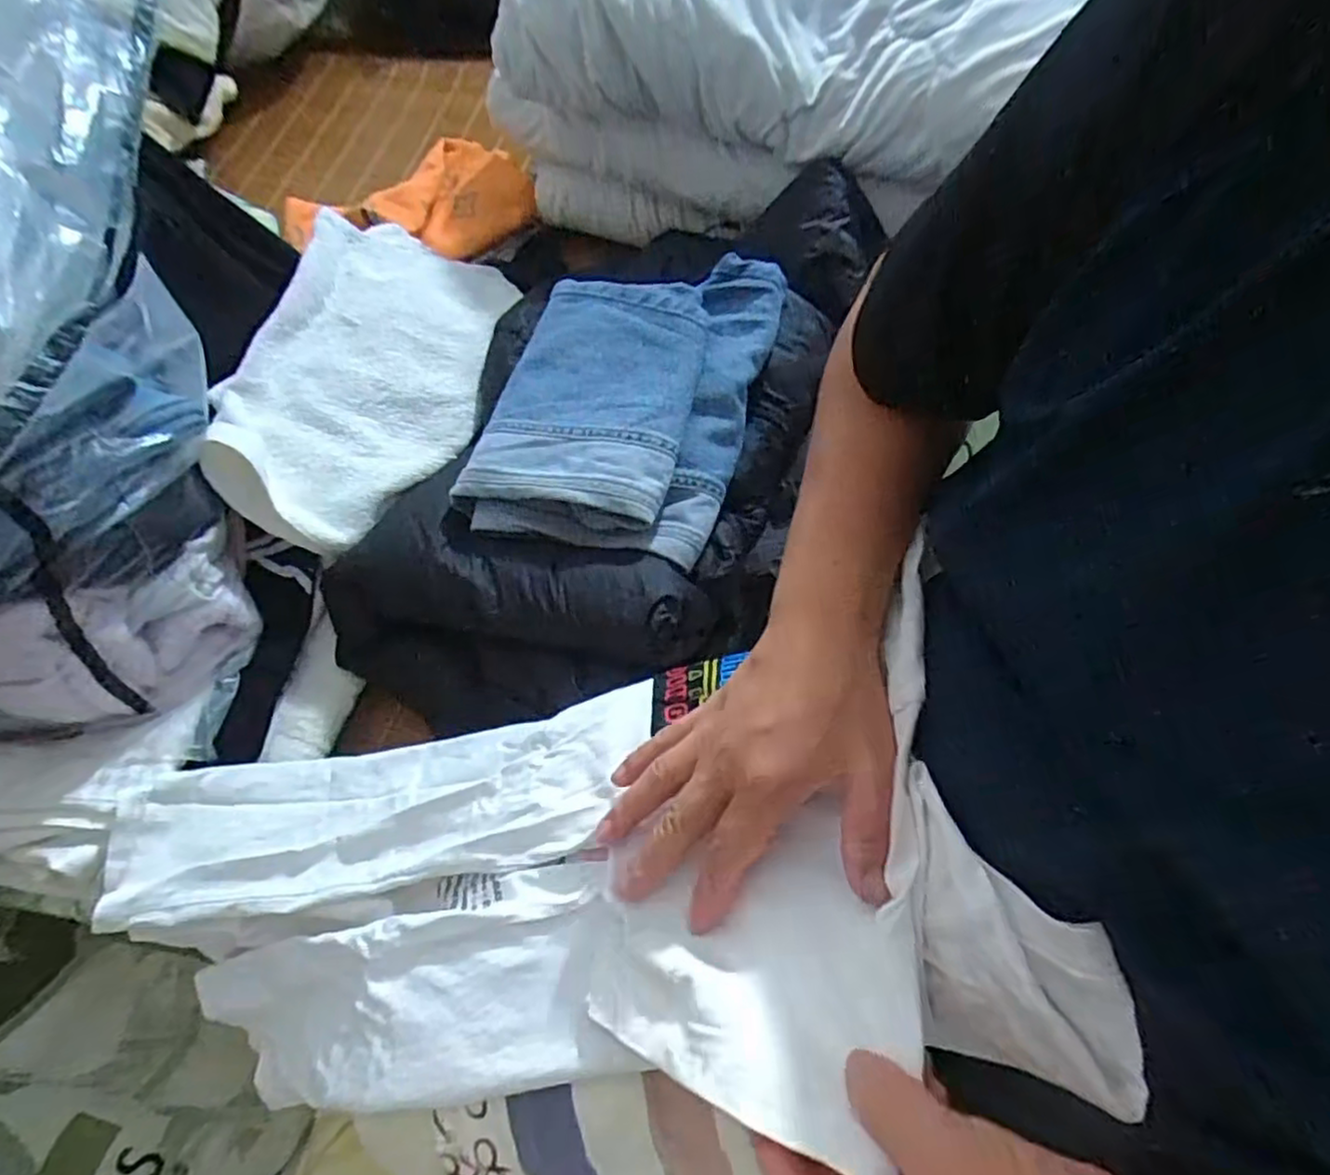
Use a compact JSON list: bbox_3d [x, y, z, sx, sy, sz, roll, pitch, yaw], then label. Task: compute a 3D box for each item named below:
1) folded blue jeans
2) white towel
[{"bbox_3d":[-0.034,-0.150,0.541,0.196,0.064,0.251,15,63,9],"label":"folded blue jeans"},{"bbox_3d":[-0.252,-0.191,0.591,0.167,0.081,0.335,10,62,6],"label":"white towel"}]

